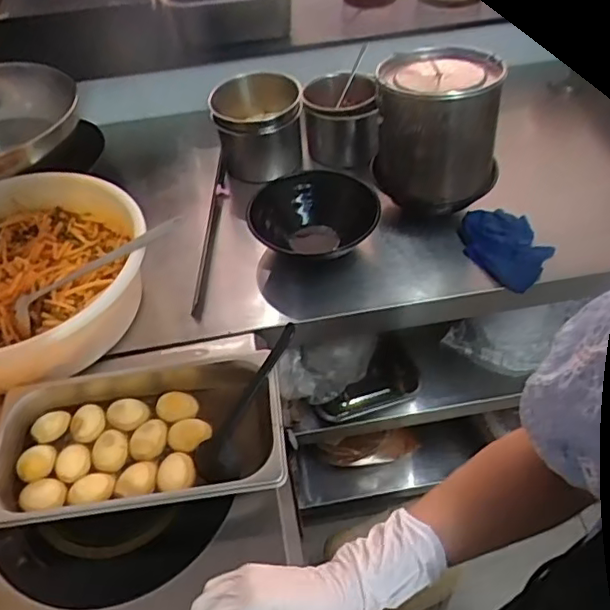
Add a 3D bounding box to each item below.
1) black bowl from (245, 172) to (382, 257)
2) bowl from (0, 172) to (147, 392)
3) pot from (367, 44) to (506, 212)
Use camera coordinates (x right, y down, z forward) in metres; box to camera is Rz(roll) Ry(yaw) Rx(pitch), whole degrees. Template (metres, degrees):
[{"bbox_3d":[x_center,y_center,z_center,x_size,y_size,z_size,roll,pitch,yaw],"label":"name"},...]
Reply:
[{"bbox_3d":[0.015,-0.114,0.923,0.190,0.092,0.185,3,49,7],"label":"black bowl"},{"bbox_3d":[-0.381,-0.046,0.839,0.313,0.113,0.333,-2,48,2],"label":"bowl"},{"bbox_3d":[0.192,-0.256,0.895,0.173,0.193,0.180,-2,48,2],"label":"pot"}]

